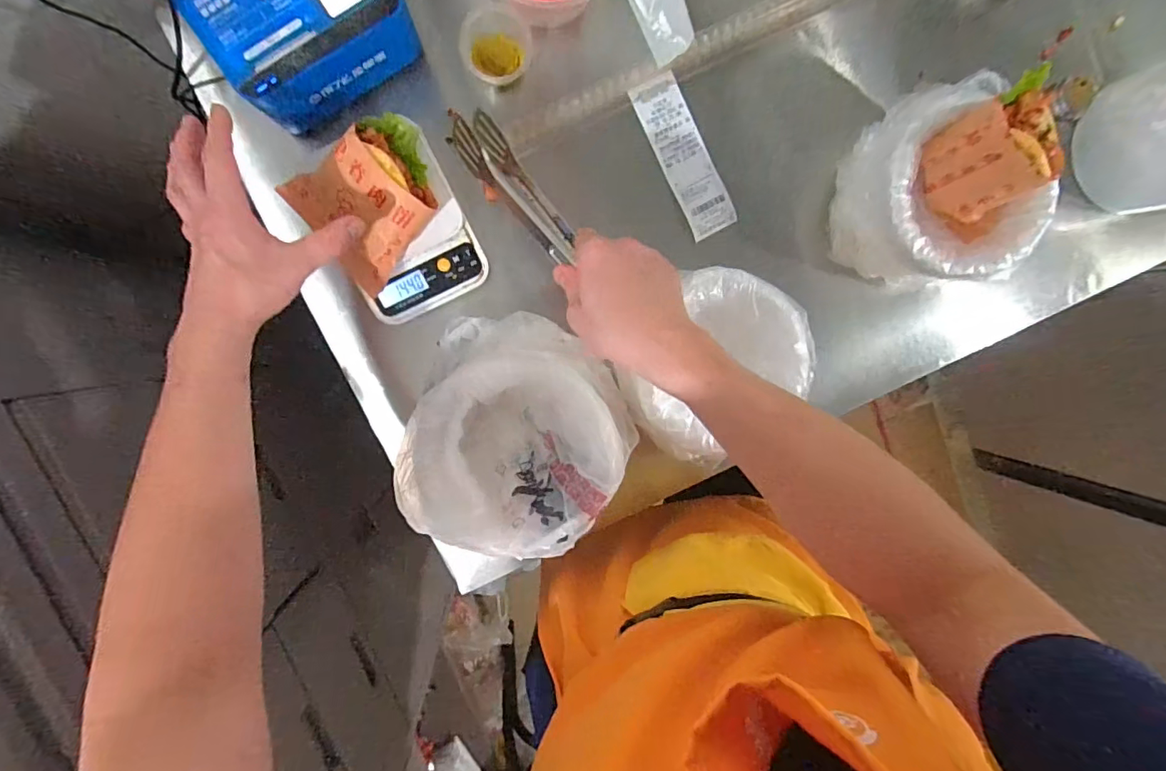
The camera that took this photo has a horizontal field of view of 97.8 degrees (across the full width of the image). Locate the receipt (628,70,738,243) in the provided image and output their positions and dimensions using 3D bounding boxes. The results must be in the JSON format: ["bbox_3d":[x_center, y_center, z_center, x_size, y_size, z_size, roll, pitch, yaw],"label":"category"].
[{"bbox_3d":[0.114,-0.258,0.577,0.051,0.014,0.178,-27,99,-3],"label":"receipt"}]

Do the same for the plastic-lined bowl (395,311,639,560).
[{"bbox_3d":[-0.060,0.049,0.519,0.207,0.104,0.206,-1,97,-6],"label":"plastic-lined bowl"}]

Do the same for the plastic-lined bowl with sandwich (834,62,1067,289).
[{"bbox_3d":[0.371,-0.204,0.536,0.172,0.155,0.184,-1,97,-6],"label":"plastic-lined bowl with sandwich"}]

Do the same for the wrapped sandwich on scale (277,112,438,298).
[{"bbox_3d":[-0.200,-0.178,0.480,0.133,0.064,0.122,-39,99,-1],"label":"wrapped sandwich on scale"}]

